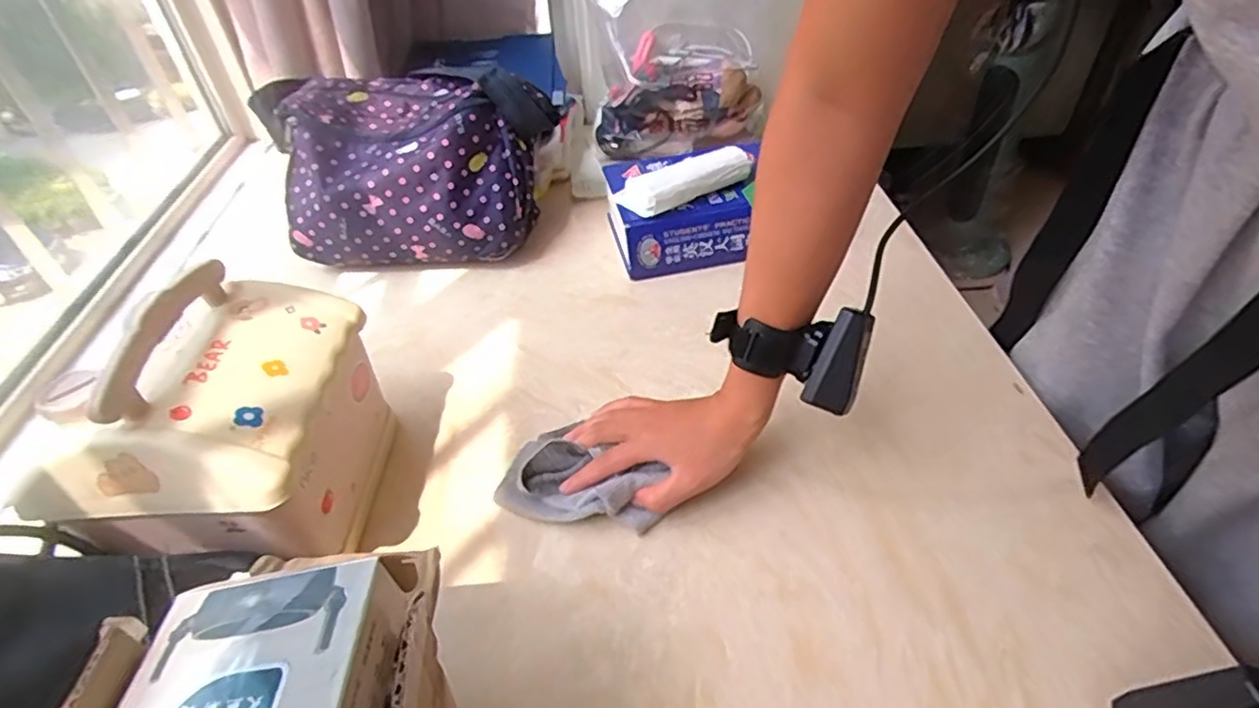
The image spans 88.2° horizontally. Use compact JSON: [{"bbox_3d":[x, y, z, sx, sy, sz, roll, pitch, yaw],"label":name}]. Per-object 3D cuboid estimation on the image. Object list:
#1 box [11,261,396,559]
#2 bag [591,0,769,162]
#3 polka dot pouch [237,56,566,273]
[{"bbox_3d":[-0.274,0.050,0.455,0.151,0.184,0.174,-2,43,1],"label":"box"},{"bbox_3d":[0.065,-0.387,0.860,0.225,0.195,0.164,1,43,4],"label":"bag"},{"bbox_3d":[-0.242,-0.212,0.737,0.315,0.162,0.193,-2,43,3],"label":"polka dot pouch"}]

